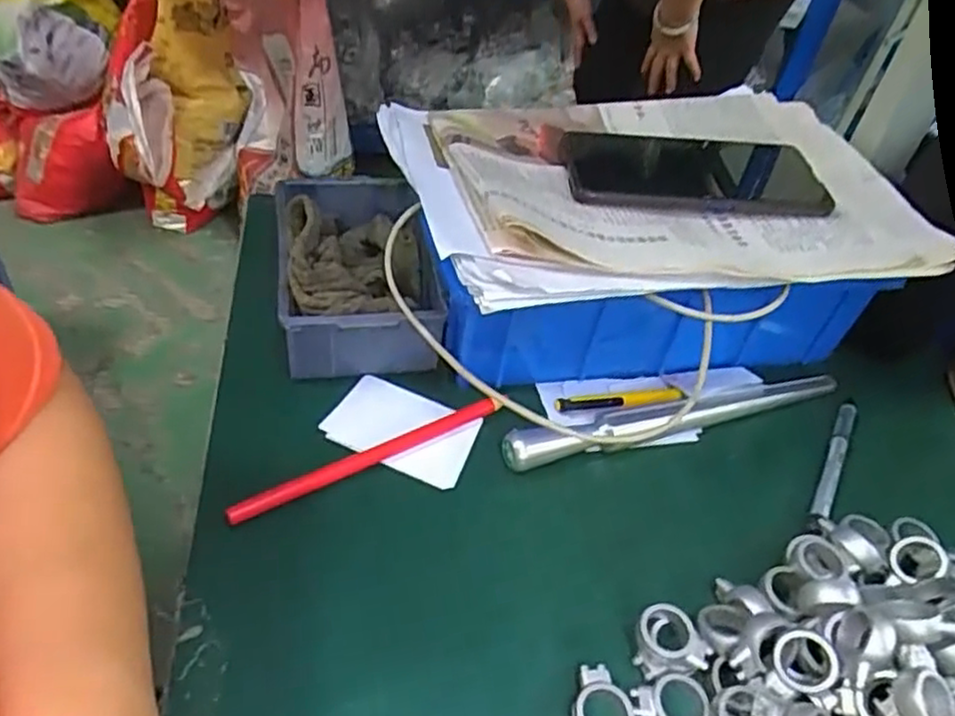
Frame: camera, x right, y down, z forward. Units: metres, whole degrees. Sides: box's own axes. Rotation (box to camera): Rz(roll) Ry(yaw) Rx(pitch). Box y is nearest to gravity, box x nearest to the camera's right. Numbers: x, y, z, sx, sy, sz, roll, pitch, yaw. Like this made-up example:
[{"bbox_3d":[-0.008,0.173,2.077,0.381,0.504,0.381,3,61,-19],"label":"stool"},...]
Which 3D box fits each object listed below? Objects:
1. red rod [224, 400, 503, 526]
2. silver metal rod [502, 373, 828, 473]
[{"bbox_3d":[-0.058,0.053,0.391,0.160,0.012,0.010,-21,51,-26],"label":"red rod"},{"bbox_3d":[0.125,0.036,0.430,0.231,0.021,0.019,-10,47,-17],"label":"silver metal rod"}]

